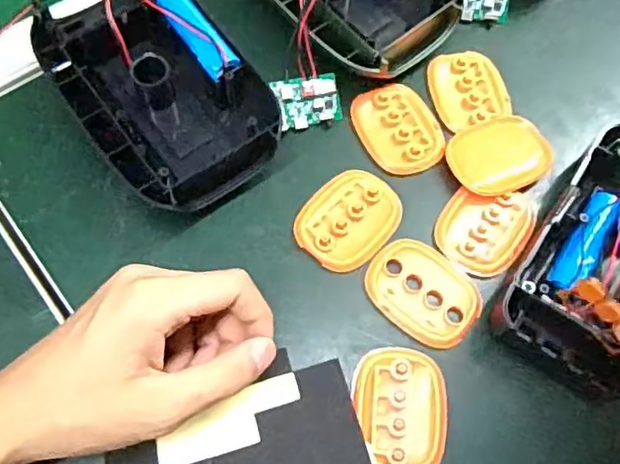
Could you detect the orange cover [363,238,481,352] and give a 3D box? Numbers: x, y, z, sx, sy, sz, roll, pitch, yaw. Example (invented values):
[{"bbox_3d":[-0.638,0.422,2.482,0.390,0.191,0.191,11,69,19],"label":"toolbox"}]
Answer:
[{"bbox_3d":[0.062,0.032,0.335,0.063,0.004,0.048,38,70,13],"label":"orange cover"}]

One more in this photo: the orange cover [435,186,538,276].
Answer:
[{"bbox_3d":[0.101,-0.005,0.351,0.048,0.004,0.060,35,69,12],"label":"orange cover"}]

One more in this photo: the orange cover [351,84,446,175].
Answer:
[{"bbox_3d":[0.055,-0.064,0.376,0.045,0.005,0.061,-20,69,-11],"label":"orange cover"}]

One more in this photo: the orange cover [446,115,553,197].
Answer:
[{"bbox_3d":[0.115,-0.047,0.368,0.060,0.007,0.049,-23,69,-12],"label":"orange cover"}]

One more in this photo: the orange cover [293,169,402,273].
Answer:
[{"bbox_3d":[0.022,-0.008,0.349,0.049,0.004,0.061,38,70,13],"label":"orange cover"}]

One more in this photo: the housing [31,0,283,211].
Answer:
[{"bbox_3d":[-0.092,-0.087,0.358,0.098,0.040,0.149,-37,73,-17],"label":"housing"}]

